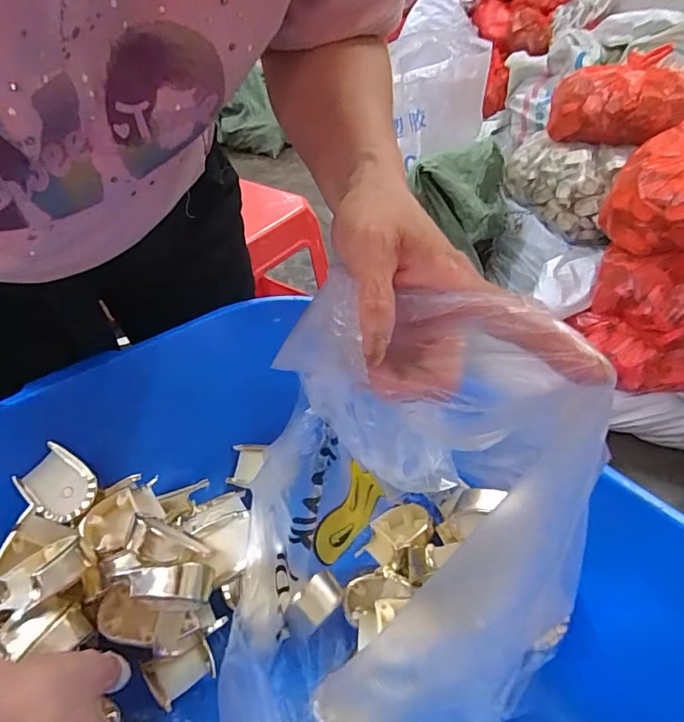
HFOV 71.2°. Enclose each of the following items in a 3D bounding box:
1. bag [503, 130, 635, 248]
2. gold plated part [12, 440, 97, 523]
[{"bbox_3d":[0.521,-0.442,1.187,0.113,0.184,0.348,-25,46,-21],"label":"bag"},{"bbox_3d":[-0.243,0.108,0.414,0.067,0.016,0.048,36,67,15],"label":"gold plated part"}]

